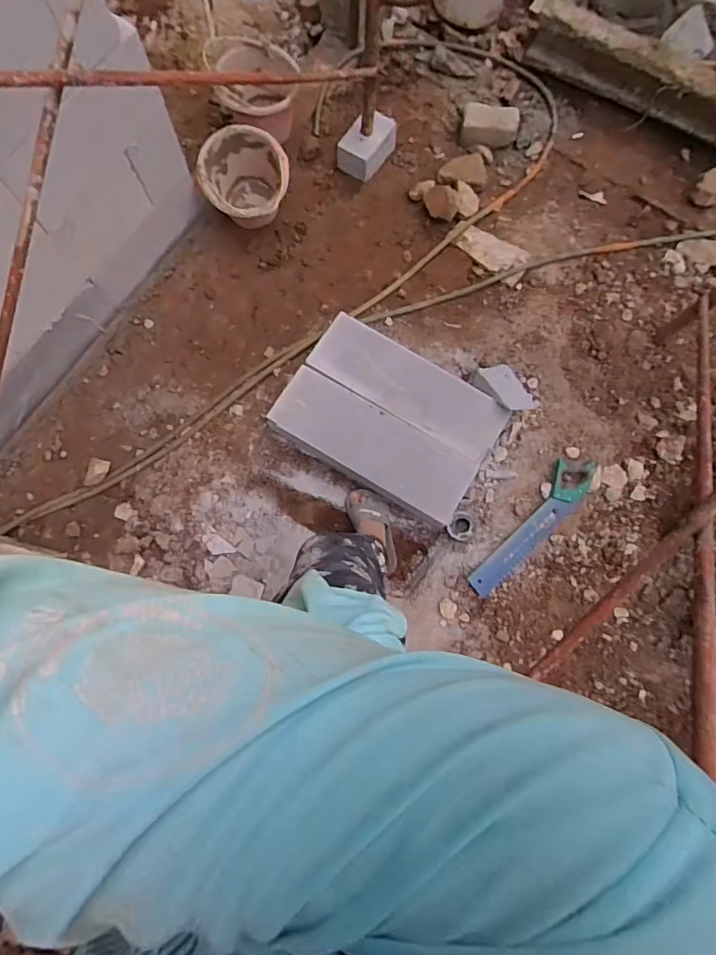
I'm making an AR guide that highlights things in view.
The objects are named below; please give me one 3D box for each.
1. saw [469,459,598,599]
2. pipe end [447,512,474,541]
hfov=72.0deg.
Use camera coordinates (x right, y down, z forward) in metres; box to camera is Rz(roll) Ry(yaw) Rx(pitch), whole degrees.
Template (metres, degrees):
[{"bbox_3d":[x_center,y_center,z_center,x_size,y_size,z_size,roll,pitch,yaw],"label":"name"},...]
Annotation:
[{"bbox_3d":[0.506,0.138,1.388,0.114,0.023,0.504,40,81,6],"label":"saw"},{"bbox_3d":[0.290,0.139,1.380,0.068,0.028,0.078,31,80,4],"label":"pipe end"}]

